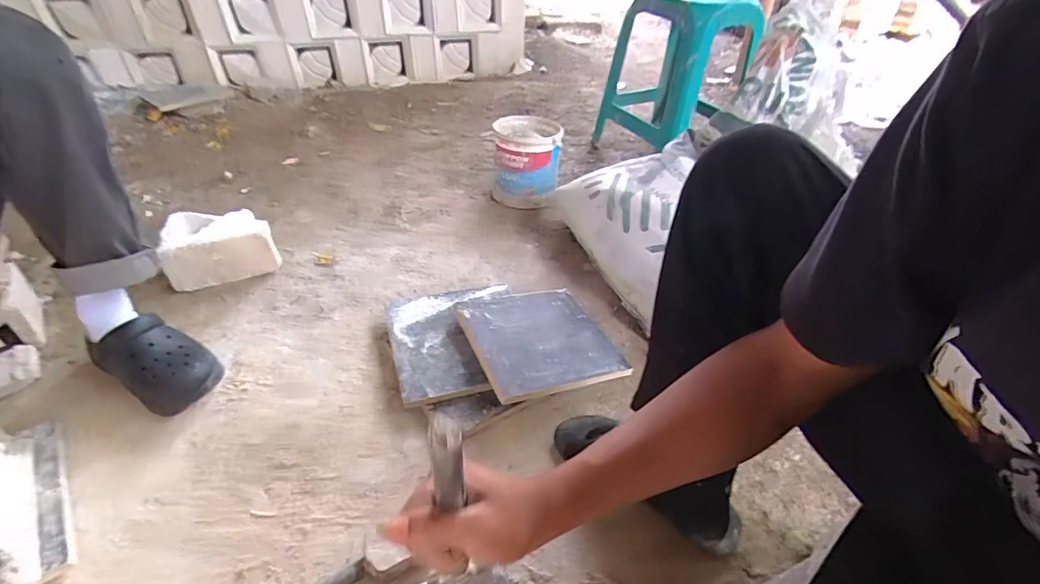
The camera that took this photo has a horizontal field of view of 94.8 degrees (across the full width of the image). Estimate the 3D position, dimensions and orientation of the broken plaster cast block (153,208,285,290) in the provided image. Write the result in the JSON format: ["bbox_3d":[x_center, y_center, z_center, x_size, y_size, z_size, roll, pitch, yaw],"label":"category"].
[{"bbox_3d":[-0.636,-0.100,1.025,0.202,0.104,0.151,-15,44,-20],"label":"broken plaster cast block"}]

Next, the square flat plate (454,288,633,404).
[{"bbox_3d":[0.036,0.081,0.879,0.262,0.015,0.247,-5,40,-28],"label":"square flat plate"}]

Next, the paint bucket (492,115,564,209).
[{"bbox_3d":[0.015,-0.345,1.290,0.170,0.193,0.185,3,41,-3],"label":"paint bucket"}]

